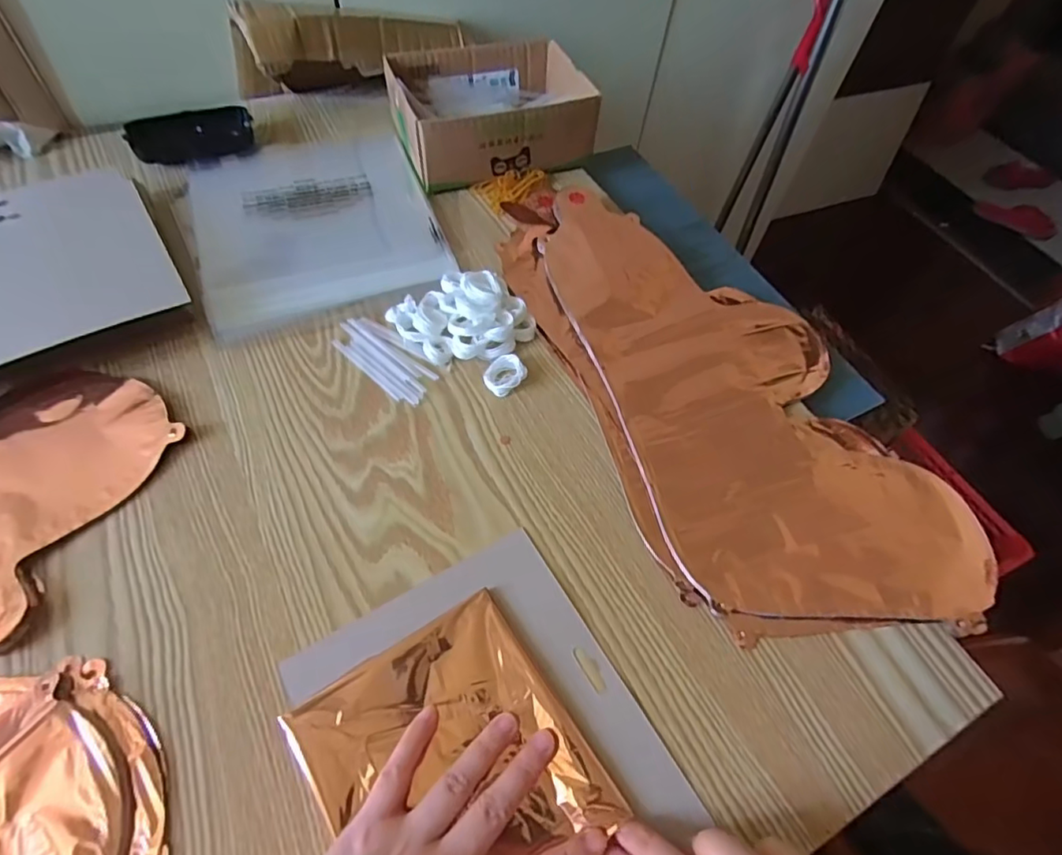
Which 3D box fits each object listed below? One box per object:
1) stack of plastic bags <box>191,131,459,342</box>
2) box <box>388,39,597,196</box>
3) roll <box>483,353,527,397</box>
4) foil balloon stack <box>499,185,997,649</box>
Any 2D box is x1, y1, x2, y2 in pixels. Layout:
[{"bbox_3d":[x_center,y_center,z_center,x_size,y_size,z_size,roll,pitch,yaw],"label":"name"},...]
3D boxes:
[{"bbox_3d":[-0.199,-0.195,0.526,0.206,0.009,0.245,-17,60,-14],"label":"stack of plastic bags"},{"bbox_3d":[-0.041,-0.320,0.573,0.182,0.063,0.140,-17,60,-14],"label":"box"},{"bbox_3d":[-0.021,-0.040,0.437,0.028,0.014,0.031,34,61,16],"label":"roll"},{"bbox_3d":[0.140,-0.046,0.450,0.214,0.018,0.430,-17,60,-14],"label":"foil balloon stack"}]

